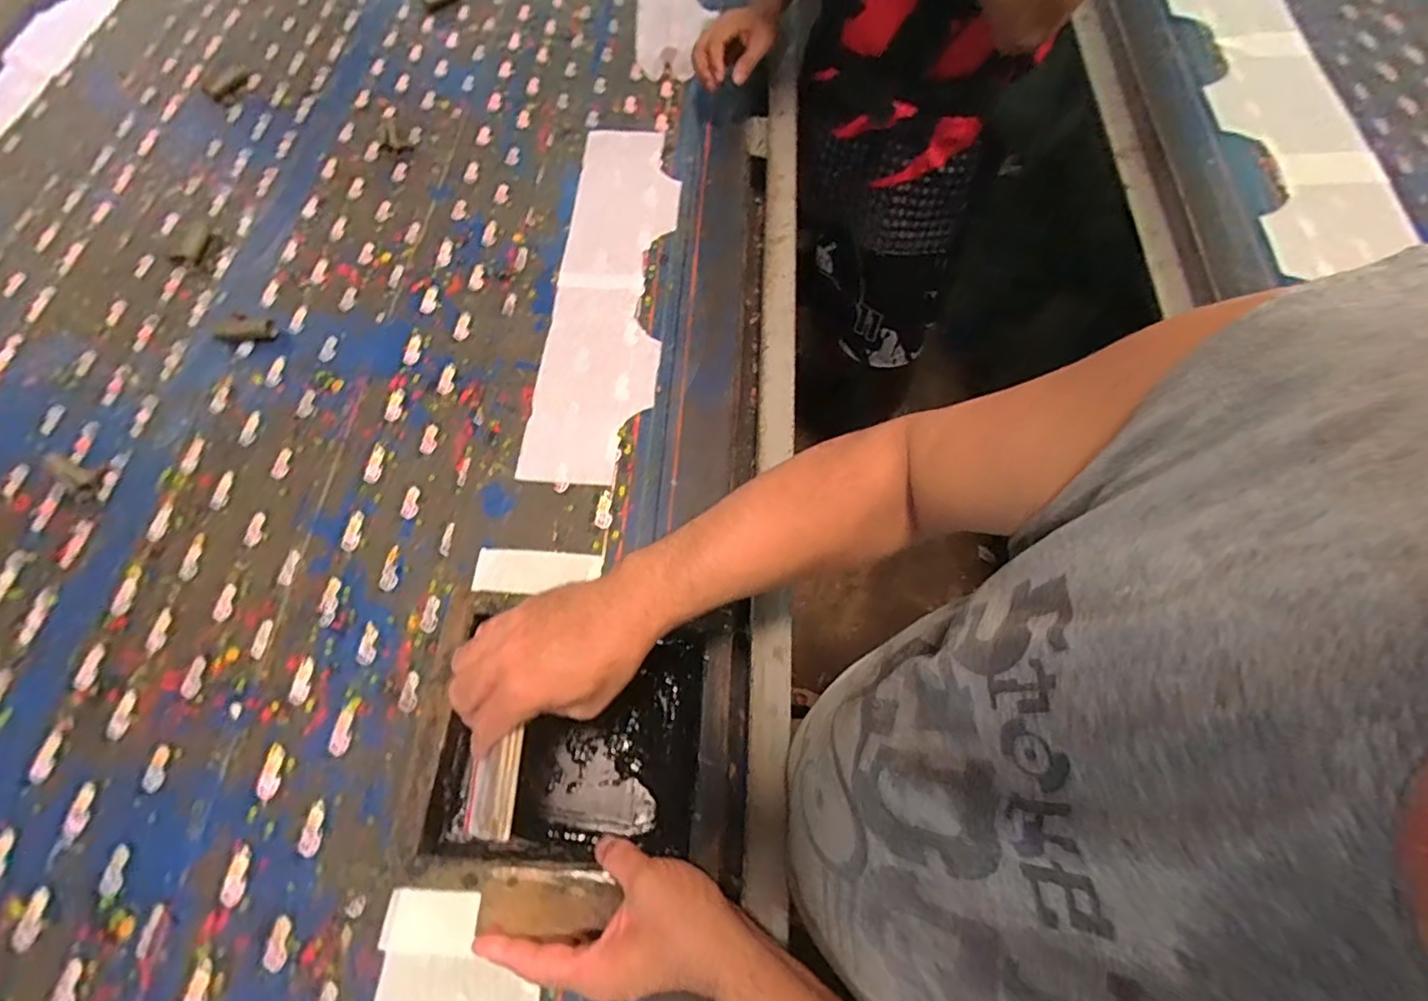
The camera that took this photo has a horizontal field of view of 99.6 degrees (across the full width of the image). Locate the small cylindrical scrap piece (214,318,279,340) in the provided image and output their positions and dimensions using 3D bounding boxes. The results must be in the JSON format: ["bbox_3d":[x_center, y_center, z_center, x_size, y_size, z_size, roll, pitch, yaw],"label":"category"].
[{"bbox_3d":[-0.548,-0.200,0.708,0.070,0.014,0.028,-1,65,3],"label":"small cylindrical scrap piece"}]

